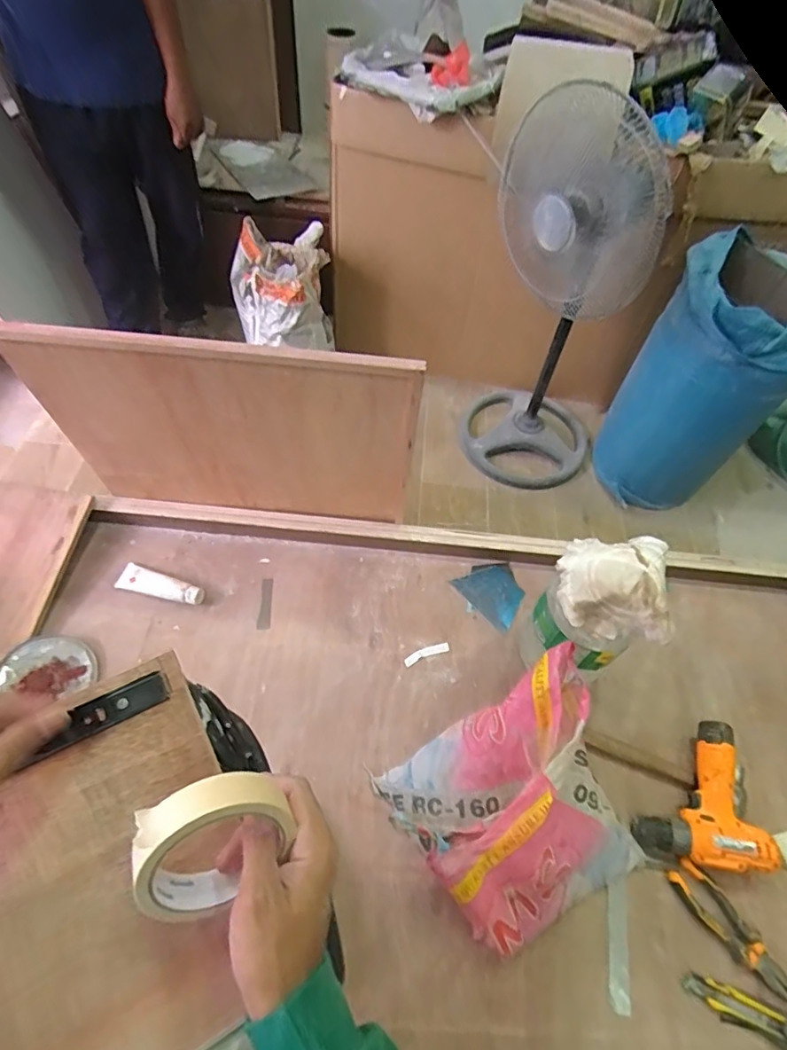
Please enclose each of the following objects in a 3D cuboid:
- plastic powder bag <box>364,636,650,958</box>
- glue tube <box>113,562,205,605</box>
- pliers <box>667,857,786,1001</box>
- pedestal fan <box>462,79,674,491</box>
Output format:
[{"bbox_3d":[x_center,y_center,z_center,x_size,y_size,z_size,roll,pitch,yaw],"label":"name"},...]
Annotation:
[{"bbox_3d":[0.178,0.392,0.745,0.303,0.176,0.284,-25,61,-19],"label":"plastic powder bag"},{"bbox_3d":[-0.417,0.106,0.967,0.161,0.023,0.047,12,56,4],"label":"glue tube"},{"bbox_3d":[0.474,0.563,0.739,0.045,0.021,0.189,-31,64,-23],"label":"pliers"},{"bbox_3d":[0.404,-0.488,1.317,0.404,0.860,0.319,24,58,12],"label":"pedestal fan"}]

